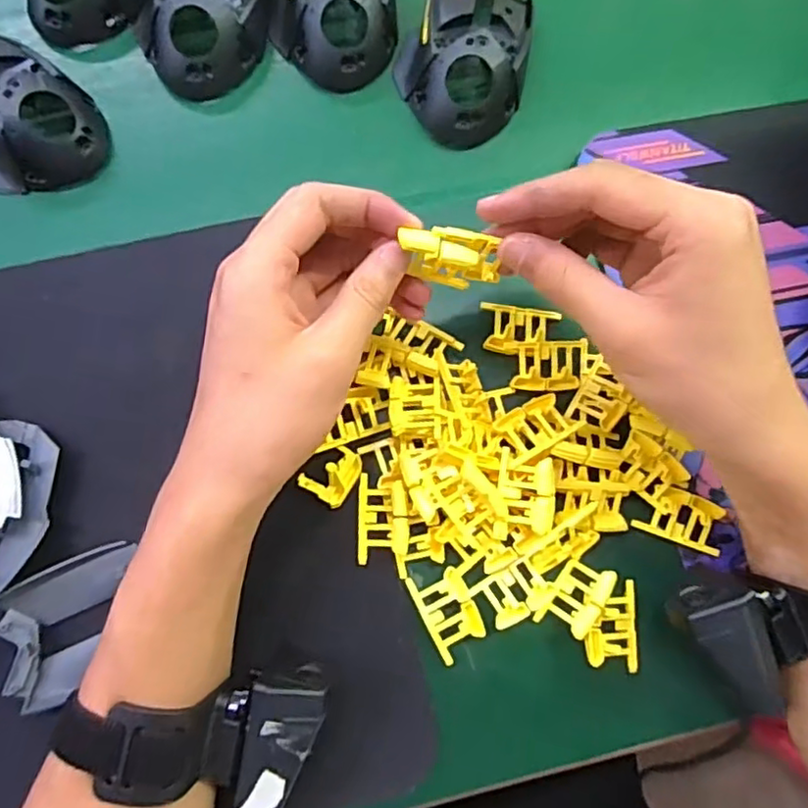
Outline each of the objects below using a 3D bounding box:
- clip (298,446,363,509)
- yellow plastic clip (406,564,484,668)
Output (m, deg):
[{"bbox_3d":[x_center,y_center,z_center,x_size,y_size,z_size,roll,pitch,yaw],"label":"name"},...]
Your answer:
[{"bbox_3d":[-0.036,0.034,0.322,0.024,0.011,0.028,32,82,1],"label":"clip"},{"bbox_3d":[0.022,0.102,0.317,0.026,0.004,0.042,-26,85,-6],"label":"yellow plastic clip"}]

